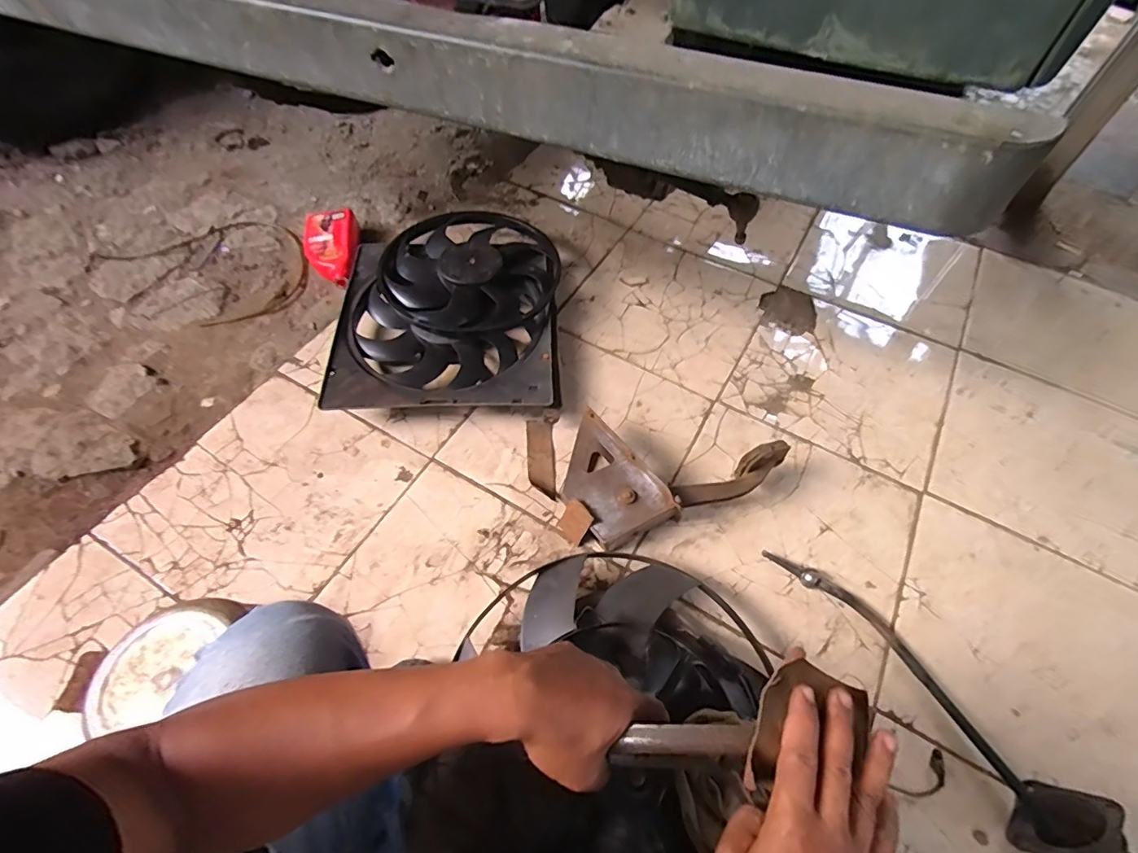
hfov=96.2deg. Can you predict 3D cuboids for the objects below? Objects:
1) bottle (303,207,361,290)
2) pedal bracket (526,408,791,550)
[{"bbox_3d":[-0.533,-0.397,1.148,0.122,0.069,0.208,-8,58,-6],"label":"bottle"},{"bbox_3d":[0.119,0.105,0.877,0.445,0.105,0.221,14,60,8],"label":"pedal bracket"}]

